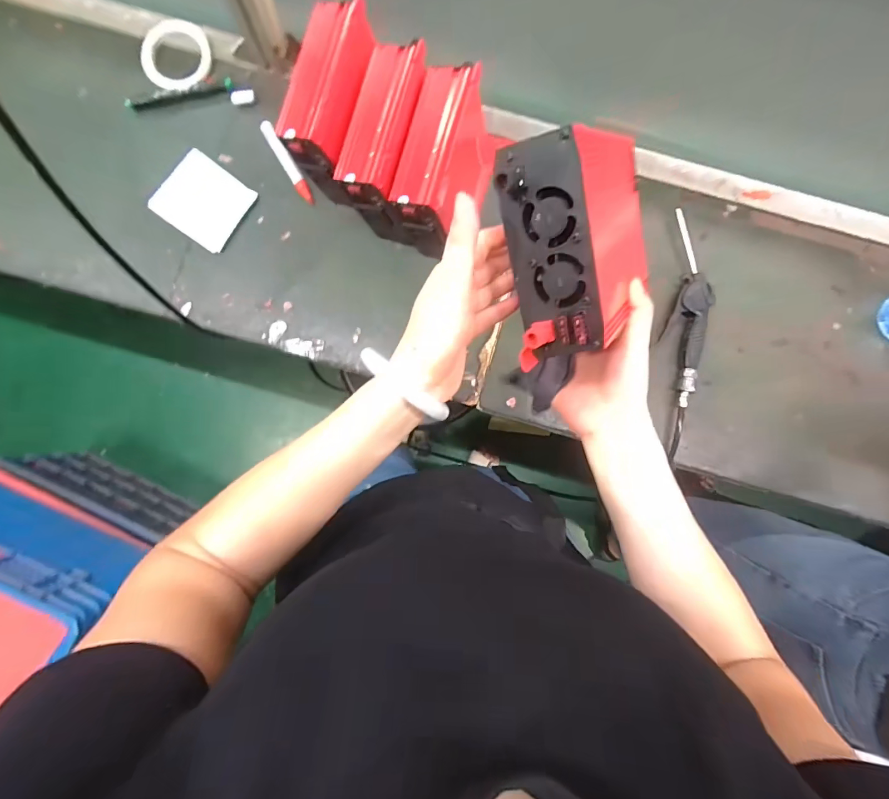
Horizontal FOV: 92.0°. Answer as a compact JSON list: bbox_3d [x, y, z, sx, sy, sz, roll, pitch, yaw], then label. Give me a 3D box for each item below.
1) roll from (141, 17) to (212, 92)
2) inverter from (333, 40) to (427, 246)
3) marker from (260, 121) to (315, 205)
[{"bbox_3d":[-0.390,-0.503,0.629,0.095,0.017,0.103,0,87,0],"label":"roll"},{"bbox_3d":[-0.073,-0.320,0.553,0.074,0.135,0.175,14,87,0],"label":"inverter"},{"bbox_3d":[-0.230,-0.346,0.625,0.018,0.015,0.129,-31,88,-2],"label":"marker"}]

